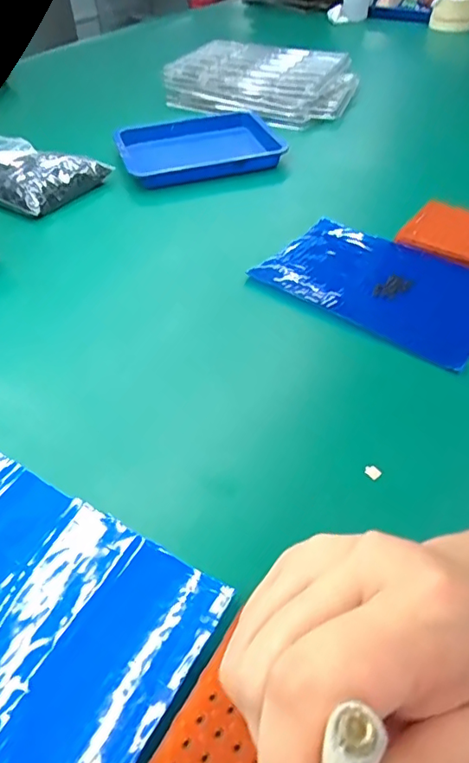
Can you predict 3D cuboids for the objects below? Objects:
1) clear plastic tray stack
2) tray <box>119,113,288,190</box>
[{"bbox_3d":[0.049,-0.510,0.879,0.292,0.055,0.234,19,49,18],"label":"clear plastic tray stack"},{"bbox_3d":[-0.048,-0.325,0.720,0.211,0.026,0.163,-14,47,-12],"label":"tray"}]

